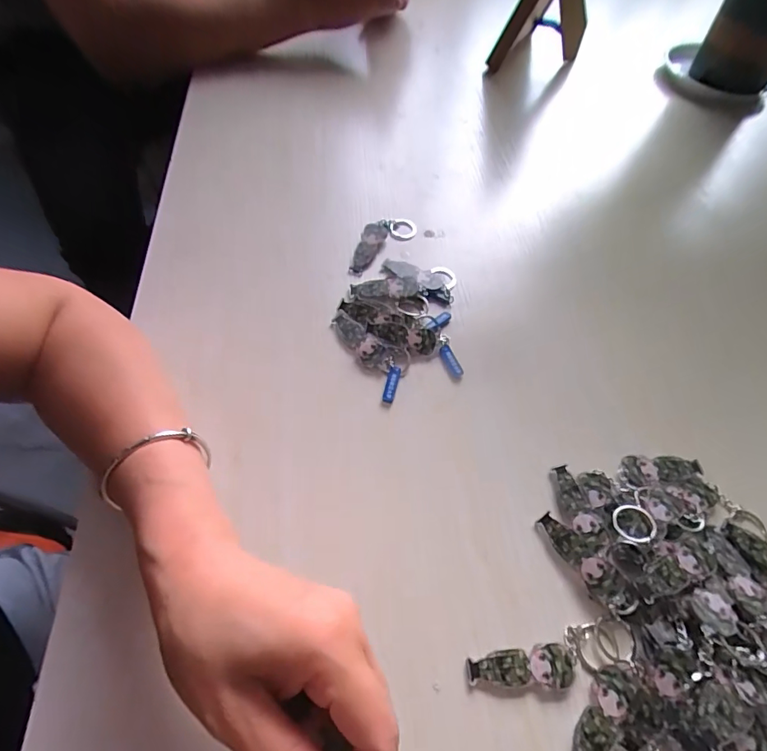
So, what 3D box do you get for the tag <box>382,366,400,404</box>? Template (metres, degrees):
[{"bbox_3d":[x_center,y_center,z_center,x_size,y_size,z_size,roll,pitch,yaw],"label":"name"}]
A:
[{"bbox_3d":[0.006,0.006,0.343,0.008,0.004,0.031,15,64,6],"label":"tag"}]

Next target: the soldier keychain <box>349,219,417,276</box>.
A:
[{"bbox_3d":[-0.007,-0.127,0.421,0.031,0.016,0.085,38,63,18],"label":"soldier keychain"}]

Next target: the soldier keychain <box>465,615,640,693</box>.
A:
[{"bbox_3d":[0.097,0.161,0.254,0.099,0.004,0.024,-11,60,-10],"label":"soldier keychain"}]

